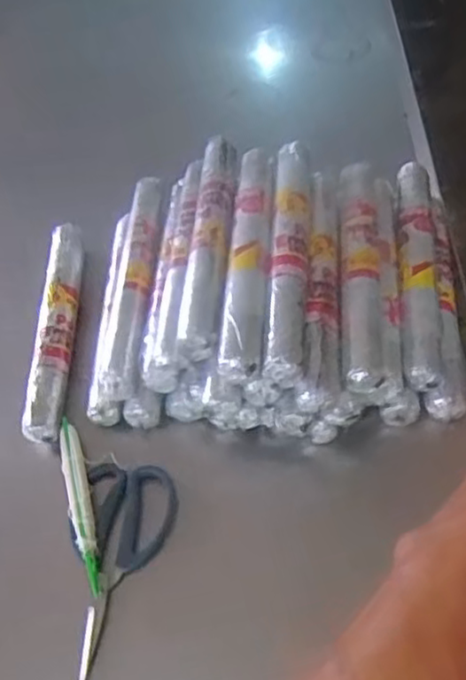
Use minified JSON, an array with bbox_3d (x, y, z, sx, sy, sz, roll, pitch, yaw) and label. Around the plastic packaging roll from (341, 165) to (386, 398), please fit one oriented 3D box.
[{"bbox_3d":[0.123,-0.075,0.675,0.035,0.030,0.283,0,53,9],"label":"plastic packaging roll"}]

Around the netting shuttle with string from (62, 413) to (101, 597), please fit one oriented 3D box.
[{"bbox_3d":[-0.139,0.149,0.637,0.020,0.023,0.167,-17,52,-4],"label":"netting shuttle with string"}]

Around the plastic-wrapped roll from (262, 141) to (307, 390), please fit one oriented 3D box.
[{"bbox_3d":[0.054,-0.090,0.667,0.034,0.033,0.300,-1,53,9],"label":"plastic-wrapped roll"}]

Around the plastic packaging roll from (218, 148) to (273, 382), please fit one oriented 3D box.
[{"bbox_3d":[0.018,-0.087,0.667,0.036,0.026,0.294,0,53,10],"label":"plastic packaging roll"}]

